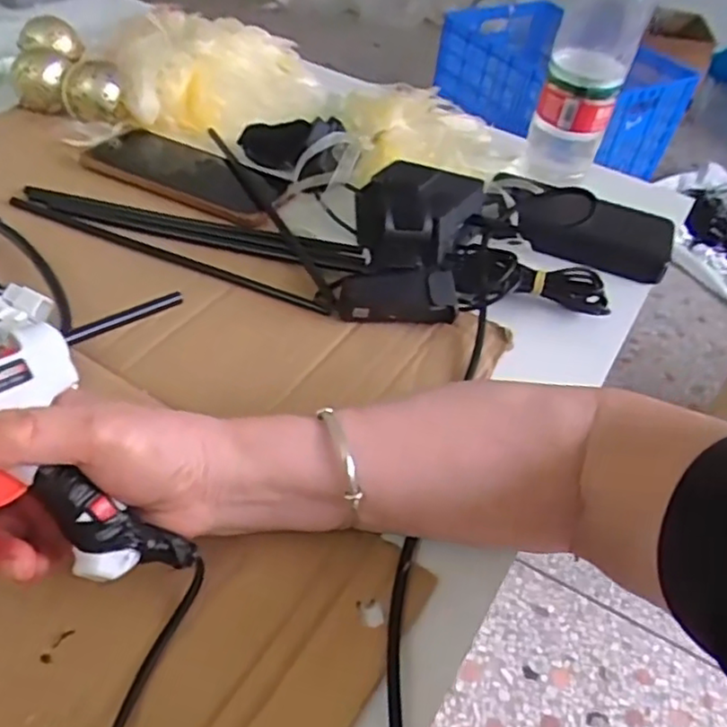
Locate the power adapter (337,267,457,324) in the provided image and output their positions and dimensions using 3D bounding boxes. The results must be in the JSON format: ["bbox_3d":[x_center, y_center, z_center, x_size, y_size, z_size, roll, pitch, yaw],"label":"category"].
[{"bbox_3d":[0.022,-0.043,0.431,0.075,0.033,0.022,2,46,-4],"label":"power adapter"}]

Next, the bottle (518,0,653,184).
[{"bbox_3d":[0.185,-0.252,0.525,0.064,0.190,0.061,19,47,11],"label":"bottle"}]

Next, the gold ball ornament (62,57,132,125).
[{"bbox_3d":[-0.243,-0.242,0.584,0.051,0.044,0.052,-16,50,-22],"label":"gold ball ornament"}]

